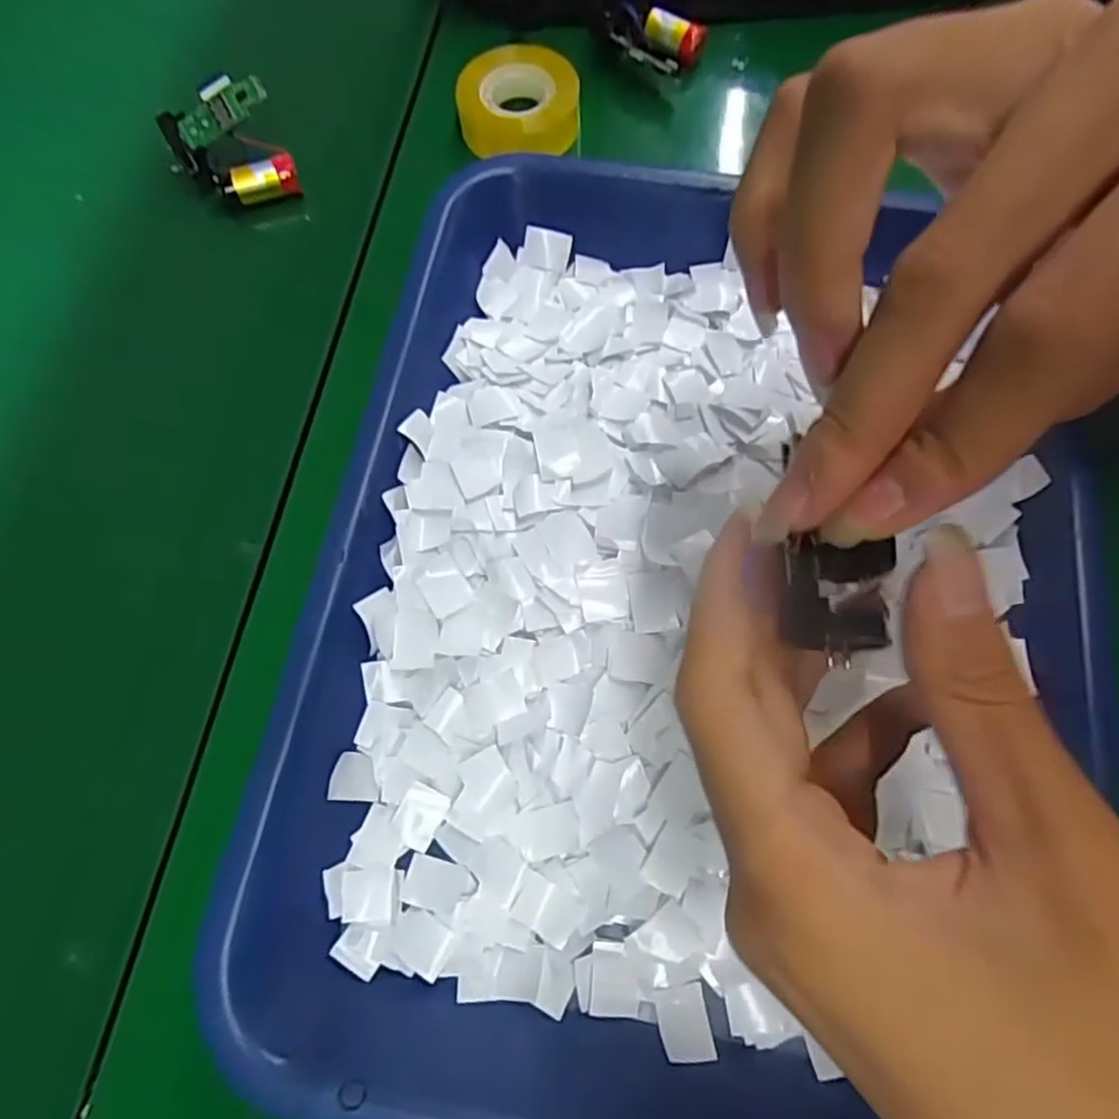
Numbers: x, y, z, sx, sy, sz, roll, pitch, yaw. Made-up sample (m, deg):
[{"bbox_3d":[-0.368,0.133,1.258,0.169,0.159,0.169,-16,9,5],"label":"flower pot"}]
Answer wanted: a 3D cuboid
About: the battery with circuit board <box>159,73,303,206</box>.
[{"bbox_3d":[-0.153,-0.190,0.307,0.052,0.014,0.050,-18,104,7],"label":"battery with circuit board"}]

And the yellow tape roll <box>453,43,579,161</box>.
[{"bbox_3d":[-0.019,-0.219,0.321,0.056,0.018,0.056,1,71,-2],"label":"yellow tape roll"}]

